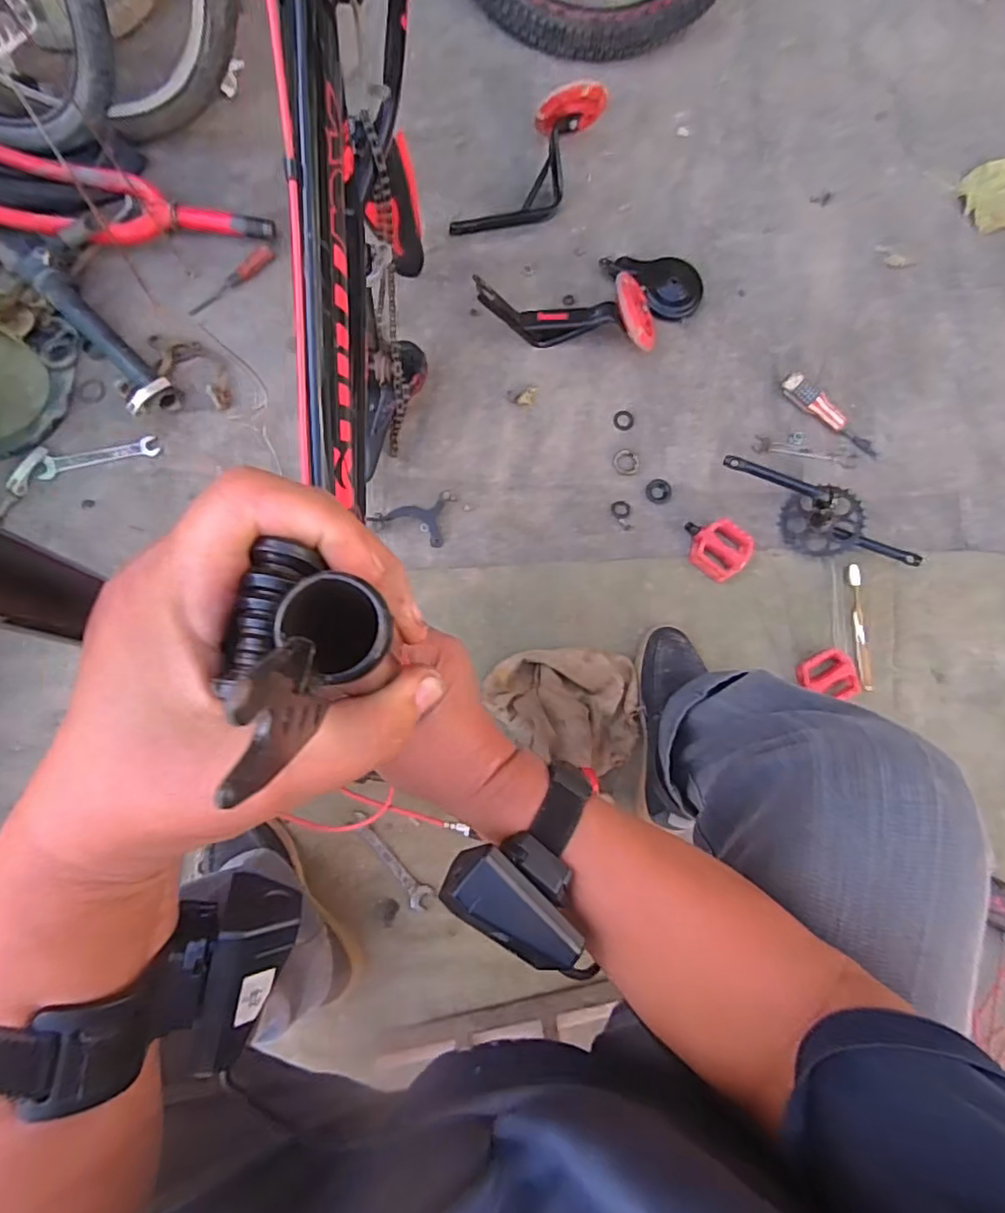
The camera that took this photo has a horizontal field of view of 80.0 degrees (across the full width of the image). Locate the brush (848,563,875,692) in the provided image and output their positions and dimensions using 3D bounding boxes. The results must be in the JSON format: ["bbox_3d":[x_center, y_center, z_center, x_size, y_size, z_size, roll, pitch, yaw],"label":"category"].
[{"bbox_3d":[0.521,0.031,0.876,0.019,0.013,0.183,-4,80,-8],"label":"brush"}]

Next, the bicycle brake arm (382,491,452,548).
[{"bbox_3d":[-0.118,-0.127,0.822,0.082,0.020,0.076,9,79,-5],"label":"bicycle brake arm"}]

